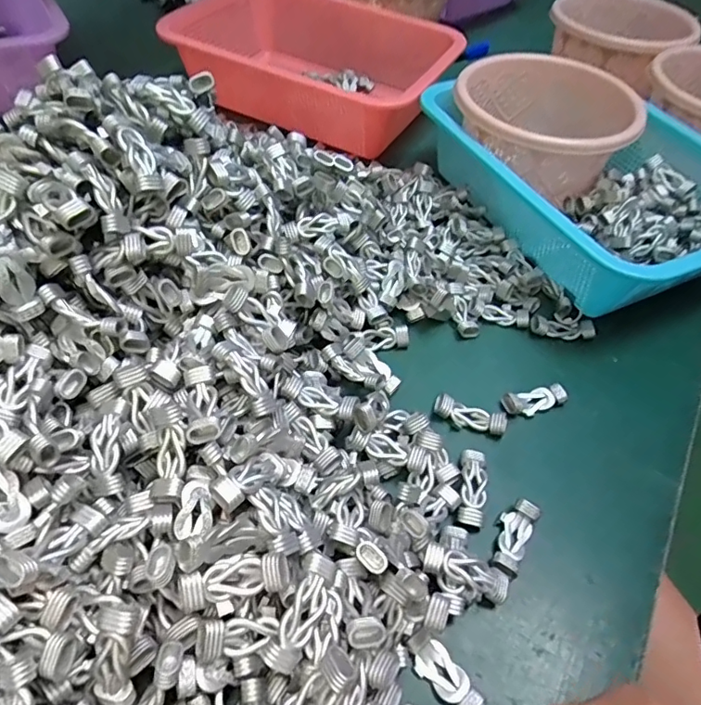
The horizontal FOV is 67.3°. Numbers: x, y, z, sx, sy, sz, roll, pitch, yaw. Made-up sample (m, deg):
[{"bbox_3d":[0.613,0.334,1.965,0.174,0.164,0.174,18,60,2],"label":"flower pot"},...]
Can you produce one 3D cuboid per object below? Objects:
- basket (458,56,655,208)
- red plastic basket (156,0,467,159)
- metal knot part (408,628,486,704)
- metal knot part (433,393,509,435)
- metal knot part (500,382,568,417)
[{"bbox_3d":[0.163,-0.198,0.458,0.147,0.064,0.162,13,52,3],"label":"basket"},{"bbox_3d":[-0.035,-0.295,0.542,0.264,0.071,0.163,23,53,10],"label":"red plastic basket"},{"bbox_3d":[0.043,0.148,0.242,0.016,0.010,0.040,-36,64,-29],"label":"metal knot part"},{"bbox_3d":[0.075,0.039,0.331,0.045,0.009,0.015,17,52,6],"label":"metal knot part"},{"bbox_3d":[0.119,0.030,0.343,0.040,0.010,0.017,-14,56,-17],"label":"metal knot part"}]

